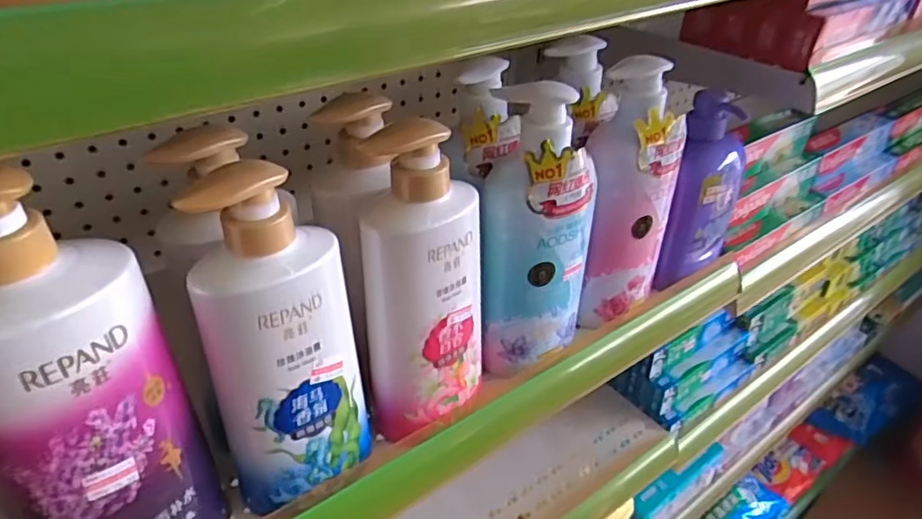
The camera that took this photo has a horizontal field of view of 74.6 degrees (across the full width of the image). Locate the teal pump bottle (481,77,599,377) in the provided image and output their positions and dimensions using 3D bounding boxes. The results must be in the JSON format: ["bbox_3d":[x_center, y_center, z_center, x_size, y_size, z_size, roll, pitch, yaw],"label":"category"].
[{"bbox_3d":[0.056,-0.020,0.458,0.097,0.225,0.068,-9,33,-2],"label":"teal pump bottle"}]

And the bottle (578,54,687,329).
[{"bbox_3d":[0.136,-0.047,0.493,0.070,0.213,0.070,14,37,16],"label":"bottle"}]

